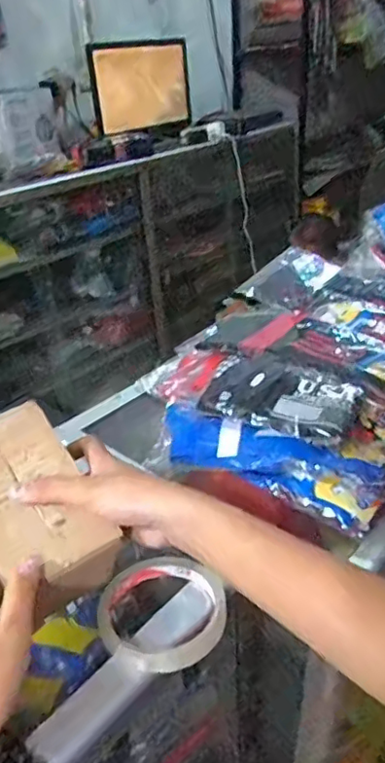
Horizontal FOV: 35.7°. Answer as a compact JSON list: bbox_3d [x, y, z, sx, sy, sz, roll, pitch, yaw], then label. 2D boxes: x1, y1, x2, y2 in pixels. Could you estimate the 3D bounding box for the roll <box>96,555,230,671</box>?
[{"bbox_3d":[-0.022,0.165,0.432,0.091,0.017,0.081,-9,31,-10],"label":"roll"}]

